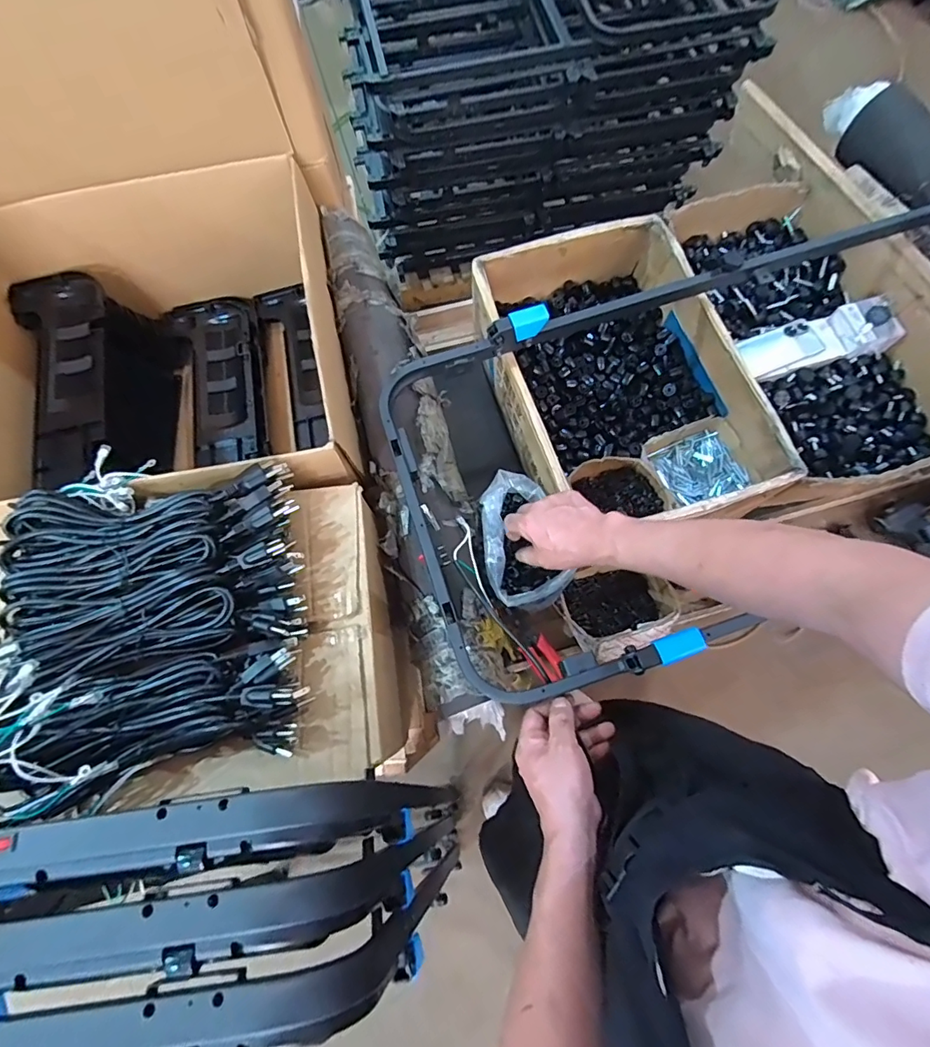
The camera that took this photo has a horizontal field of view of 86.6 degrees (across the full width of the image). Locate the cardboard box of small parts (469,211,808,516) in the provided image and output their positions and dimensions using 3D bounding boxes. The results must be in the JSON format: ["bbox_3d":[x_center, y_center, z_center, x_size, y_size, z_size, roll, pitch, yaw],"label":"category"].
[{"bbox_3d":[0.245,-0.237,0.828,0.350,0.149,0.512,-16,72,-3],"label":"cardboard box of small parts"}]

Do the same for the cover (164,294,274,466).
[{"bbox_3d":[-0.450,-0.271,0.919,0.162,0.039,0.391,-17,72,-4],"label":"cover"}]

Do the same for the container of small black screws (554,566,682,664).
[{"bbox_3d":[0.242,0.131,0.776,0.178,0.083,0.136,-18,72,-4],"label":"container of small black screws"}]

